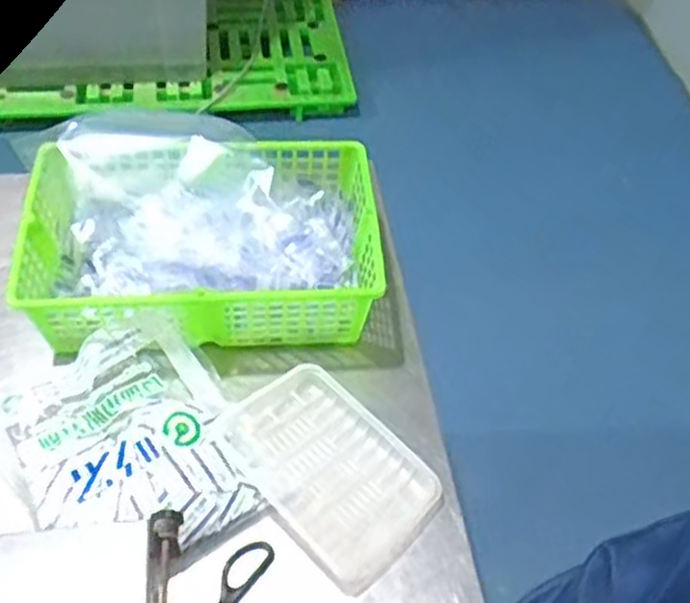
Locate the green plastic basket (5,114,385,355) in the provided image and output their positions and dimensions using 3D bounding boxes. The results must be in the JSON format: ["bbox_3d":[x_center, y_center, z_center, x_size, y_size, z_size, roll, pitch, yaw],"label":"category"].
[{"bbox_3d":[-0.141,-0.063,0.785,0.331,0.081,0.220,-2,51,-7],"label":"green plastic basket"}]

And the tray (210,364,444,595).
[{"bbox_3d":[-0.014,0.143,0.691,0.188,0.027,0.135,38,57,23],"label":"tray"}]

